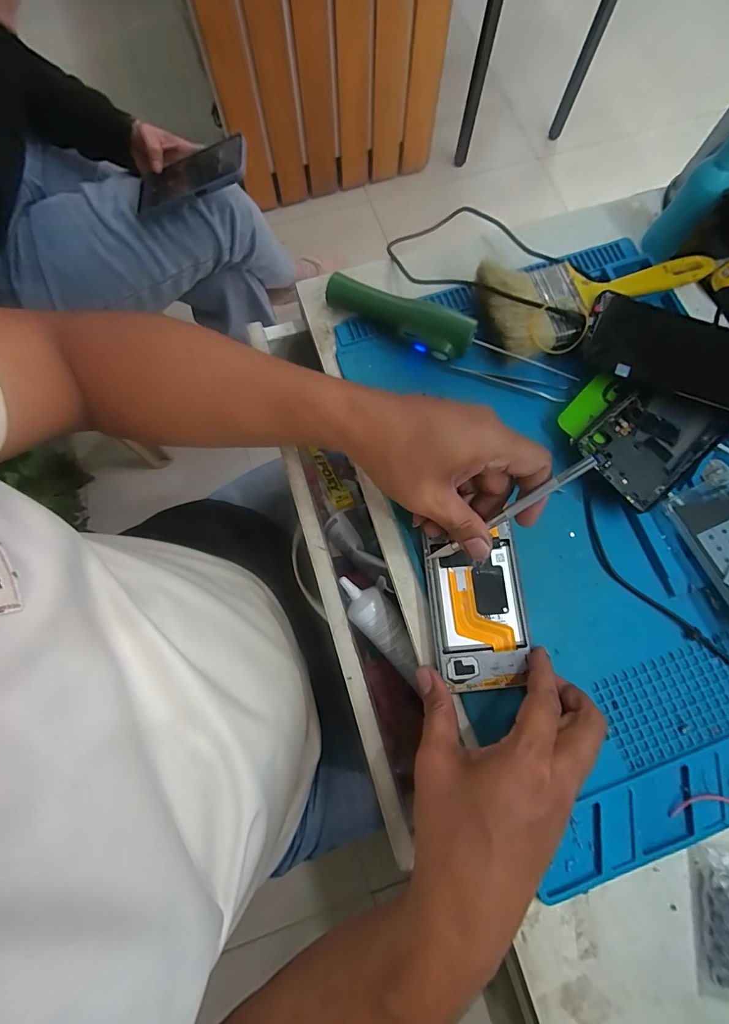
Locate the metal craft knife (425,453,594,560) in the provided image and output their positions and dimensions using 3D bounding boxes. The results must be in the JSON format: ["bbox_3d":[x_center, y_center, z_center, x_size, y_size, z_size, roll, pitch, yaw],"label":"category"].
[{"bbox_3d":[0.099,0.003,0.290,0.133,0.006,0.008,-38,77,31],"label":"metal craft knife"}]

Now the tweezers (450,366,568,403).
[{"bbox_3d":[0.128,-0.114,0.362,0.100,0.004,0.016,12,77,2],"label":"tweezers"}]

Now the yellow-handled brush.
[{"bbox_3d":[0.210,-0.196,0.363,0.222,0.020,0.083,-15,77,-4],"label":"yellow-handled brush"}]

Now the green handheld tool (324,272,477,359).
[{"bbox_3d":[0.029,-0.171,0.358,0.135,0.028,0.030,23,78,5],"label":"green handheld tool"}]

